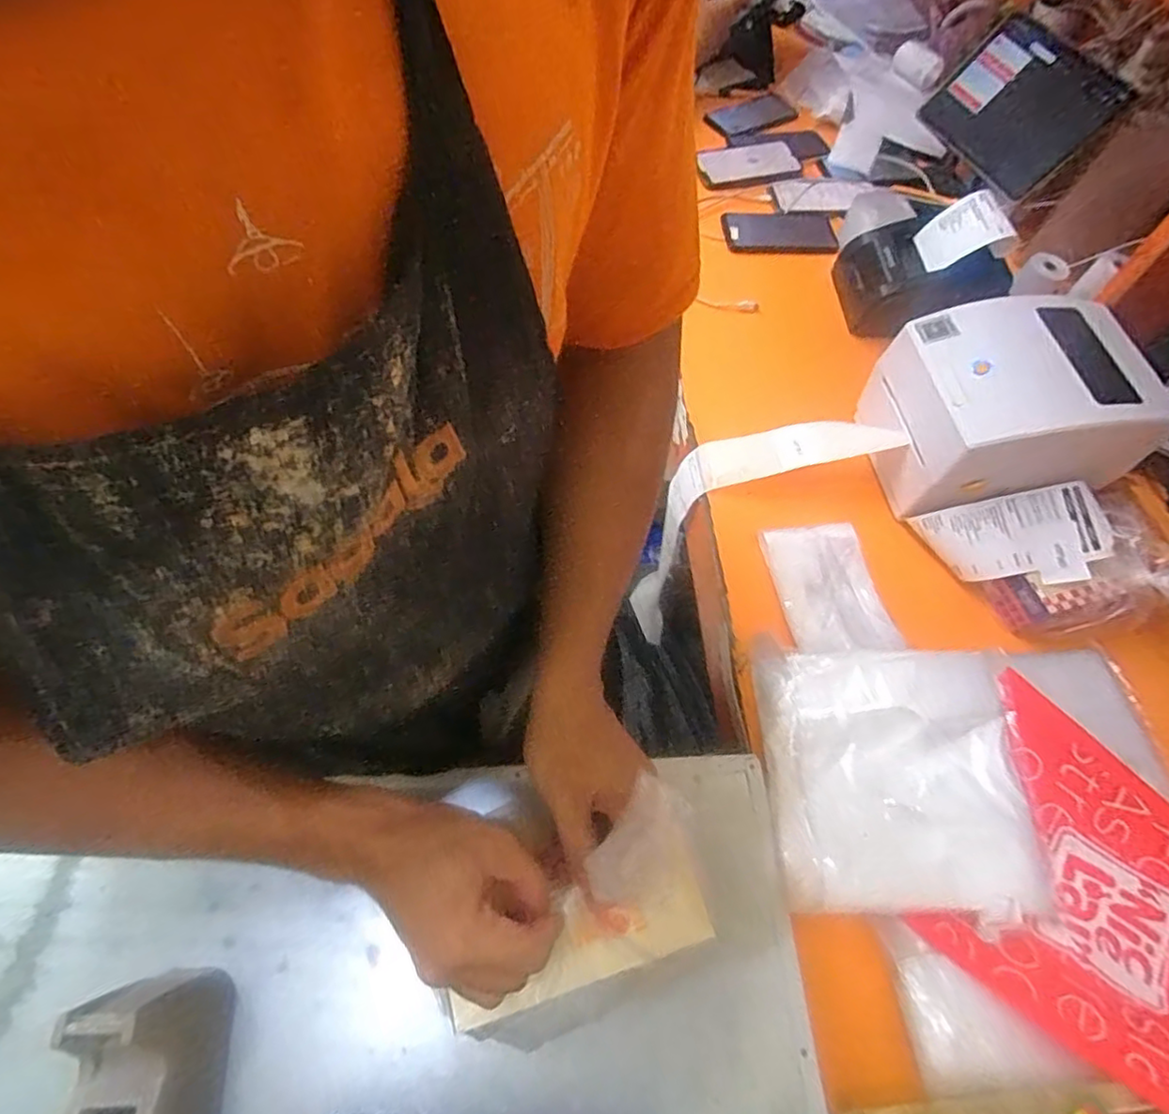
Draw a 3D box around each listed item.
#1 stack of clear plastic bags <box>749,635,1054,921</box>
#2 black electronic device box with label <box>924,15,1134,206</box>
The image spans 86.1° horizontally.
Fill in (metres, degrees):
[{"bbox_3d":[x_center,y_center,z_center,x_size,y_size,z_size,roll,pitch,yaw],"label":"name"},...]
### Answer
[{"bbox_3d":[0.258,0.175,0.525,0.208,0.032,0.211,2,59,-3],"label":"stack of clear plastic bags"},{"bbox_3d":[0.677,-0.711,0.990,0.024,0.171,0.260,-2,58,-41],"label":"black electronic device box with label"}]

